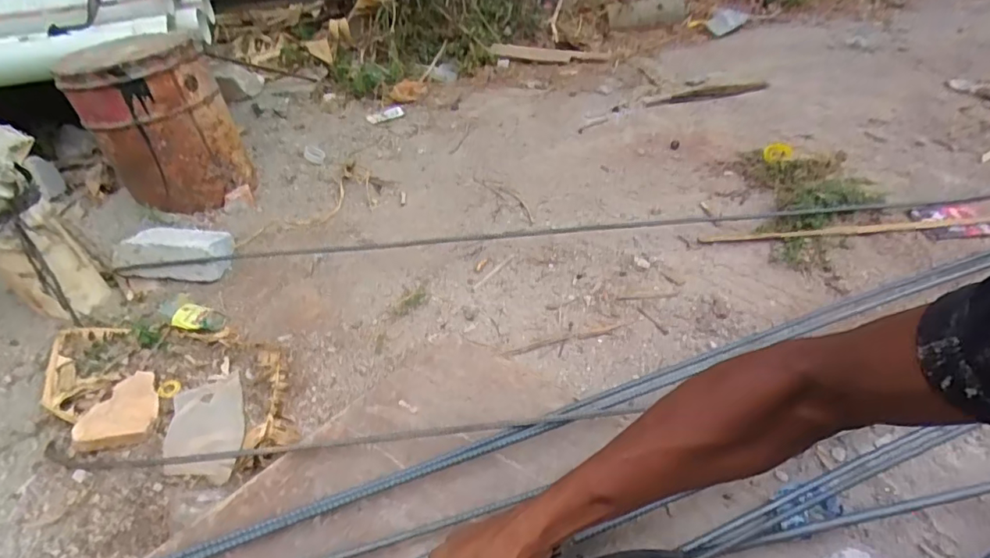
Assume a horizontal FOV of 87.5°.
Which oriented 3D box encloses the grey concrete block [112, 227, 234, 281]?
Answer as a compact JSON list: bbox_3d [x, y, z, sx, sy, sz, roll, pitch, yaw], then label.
[{"bbox_3d":[-0.633,-0.057,1.018,0.221,0.066,0.102,0,38,10],"label":"grey concrete block"}]

